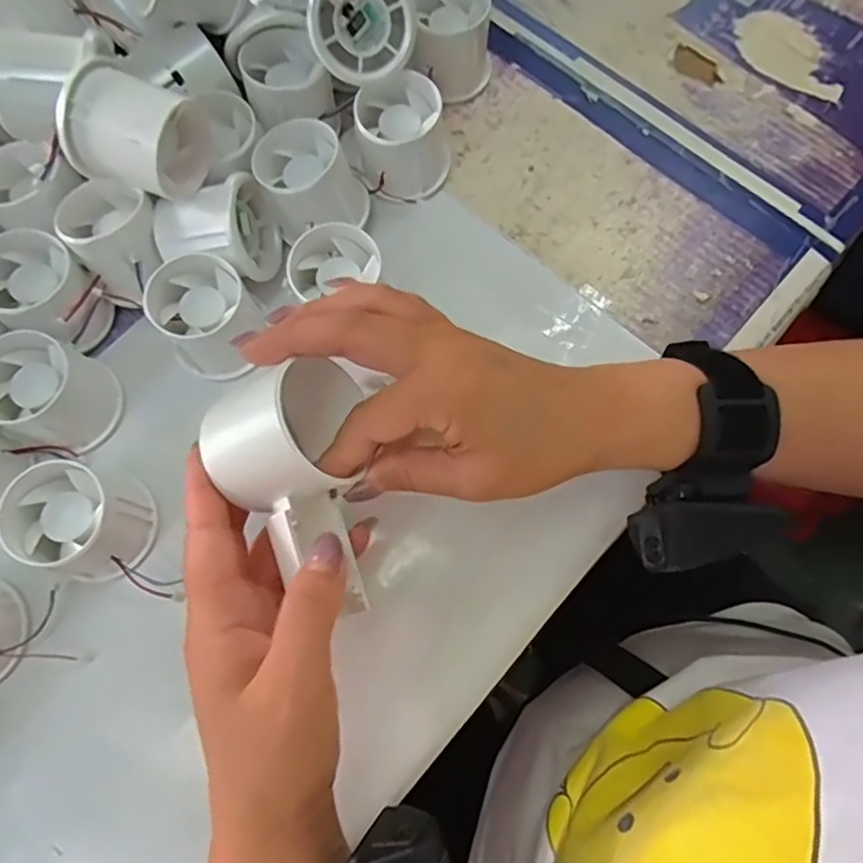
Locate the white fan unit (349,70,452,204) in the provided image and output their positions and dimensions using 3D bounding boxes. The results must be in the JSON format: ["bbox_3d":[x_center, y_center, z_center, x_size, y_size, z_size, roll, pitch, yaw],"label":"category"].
[{"bbox_3d":[-0.018,-0.176,0.371,0.055,0.052,0.051,-4,73,0],"label":"white fan unit"}]

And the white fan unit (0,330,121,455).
[{"bbox_3d":[-0.207,-0.022,0.330,0.052,0.046,0.052,21,75,7],"label":"white fan unit"}]

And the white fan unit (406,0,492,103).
[{"bbox_3d":[0.013,-0.252,0.394,0.049,0.050,0.055,6,73,3],"label":"white fan unit"}]

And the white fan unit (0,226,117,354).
[{"bbox_3d":[-0.218,-0.079,0.343,0.057,0.046,0.050,35,77,11],"label":"white fan unit"}]

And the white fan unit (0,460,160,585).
[{"bbox_3d":[-0.178,0.046,0.309,0.057,0.045,0.056,15,74,6],"label":"white fan unit"}]

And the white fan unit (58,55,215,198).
[{"bbox_3d":[-0.150,-0.151,0.316,0.051,0.060,0.052,15,74,6],"label":"white fan unit"}]

